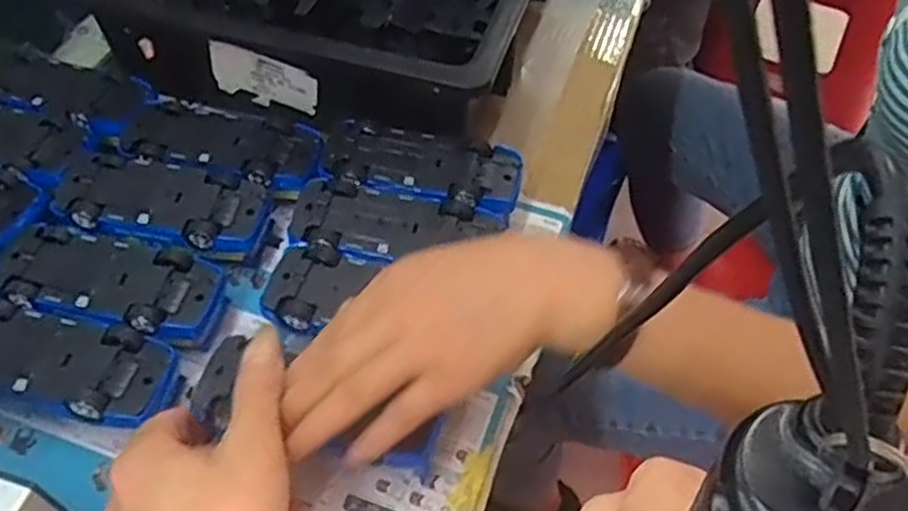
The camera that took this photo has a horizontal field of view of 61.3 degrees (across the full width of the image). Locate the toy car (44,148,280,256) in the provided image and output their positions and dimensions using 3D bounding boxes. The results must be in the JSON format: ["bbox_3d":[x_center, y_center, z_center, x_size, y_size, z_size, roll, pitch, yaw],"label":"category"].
[{"bbox_3d":[-0.181,-0.026,0.486,0.125,0.035,0.056,8,53,5],"label":"toy car"}]

